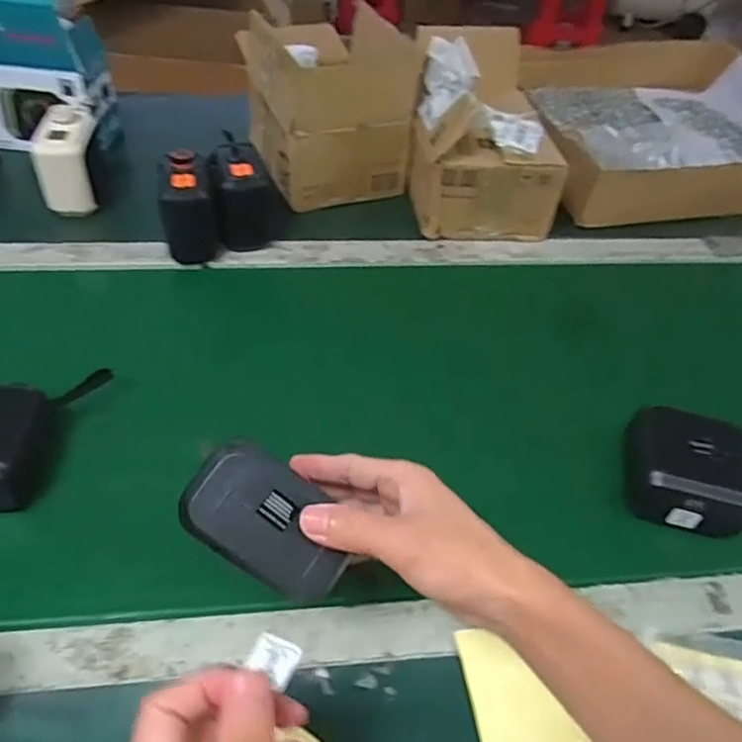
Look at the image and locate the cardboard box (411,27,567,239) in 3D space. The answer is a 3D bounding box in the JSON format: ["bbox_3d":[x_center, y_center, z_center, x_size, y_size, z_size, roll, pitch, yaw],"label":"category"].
[{"bbox_3d":[0.135,-0.295,0.795,0.165,0.163,0.219,2,45,-4],"label":"cardboard box"}]

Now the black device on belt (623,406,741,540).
[{"bbox_3d":[0.258,0.083,0.516,0.105,0.061,0.077,19,47,13],"label":"black device on belt"}]

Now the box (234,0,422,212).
[{"bbox_3d":[-0.056,-0.341,0.823,0.171,0.162,0.214,-16,49,-19],"label":"box"}]

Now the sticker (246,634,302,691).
[{"bbox_3d":[-0.041,0.122,0.270,0.022,0.004,0.018,36,64,-25],"label":"sticker"}]

